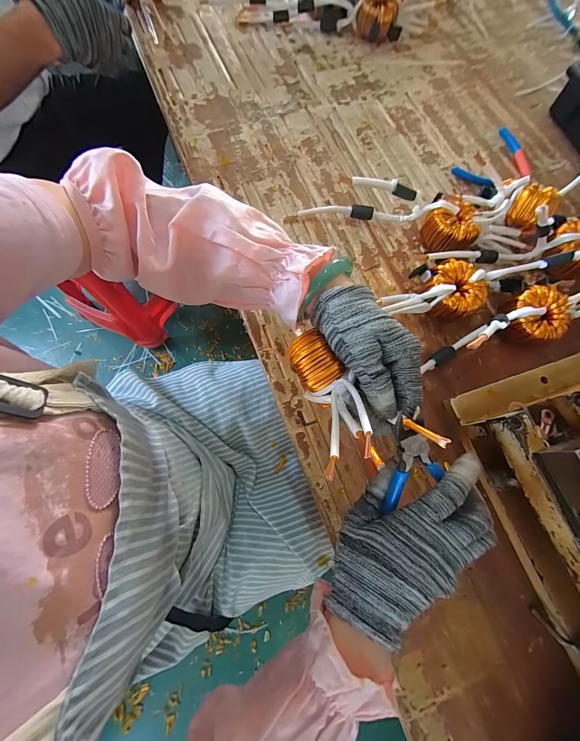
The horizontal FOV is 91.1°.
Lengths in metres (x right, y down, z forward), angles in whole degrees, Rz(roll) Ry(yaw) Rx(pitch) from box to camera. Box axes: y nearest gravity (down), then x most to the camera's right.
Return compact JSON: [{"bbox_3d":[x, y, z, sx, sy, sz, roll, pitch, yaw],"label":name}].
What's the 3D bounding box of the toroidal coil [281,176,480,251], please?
[{"bbox_3d":[0.124,-0.215,0.390,0.257,0.064,0.076,9,73,1],"label":"toroidal coil"}]

